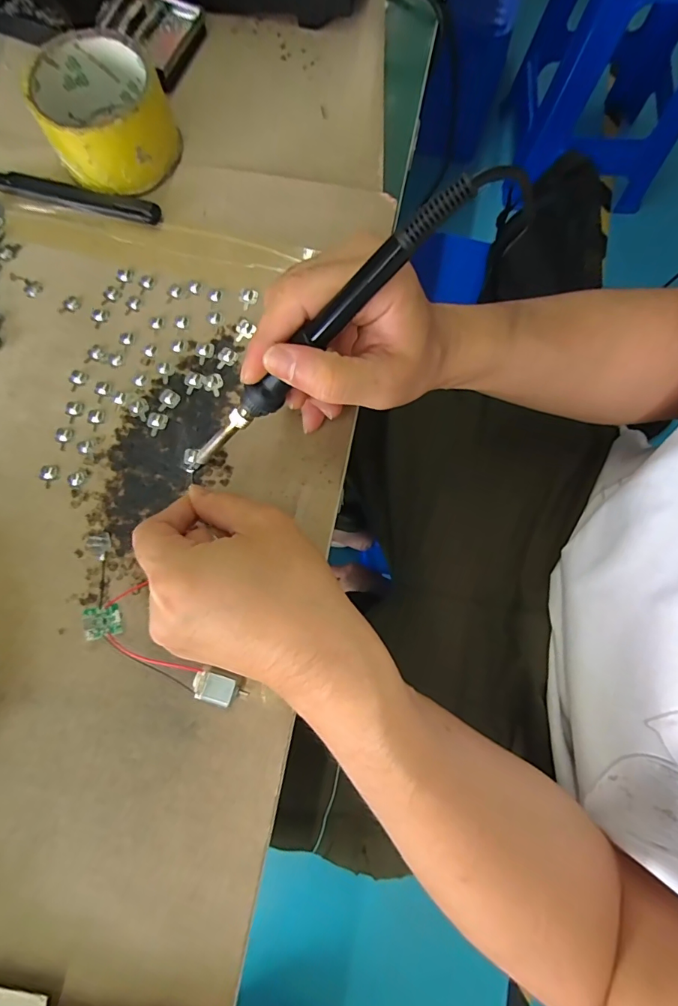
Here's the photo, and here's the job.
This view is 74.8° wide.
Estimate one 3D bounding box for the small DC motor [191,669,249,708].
[{"bbox_3d":[-0.068,0.106,0.253,0.030,0.015,0.015,21,80,4],"label":"small DC motor"}]

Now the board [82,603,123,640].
[{"bbox_3d":[-0.137,0.068,0.257,0.019,0.006,0.018,-4,69,-41],"label":"board"}]

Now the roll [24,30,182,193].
[{"bbox_3d":[-0.159,-0.268,0.307,0.082,0.047,0.083,0,79,0],"label":"roll"}]

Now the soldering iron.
[{"bbox_3d":[-0.008,-0.074,0.220,0.212,0.019,0.024,-36,78,30],"label":"soldering iron"}]

